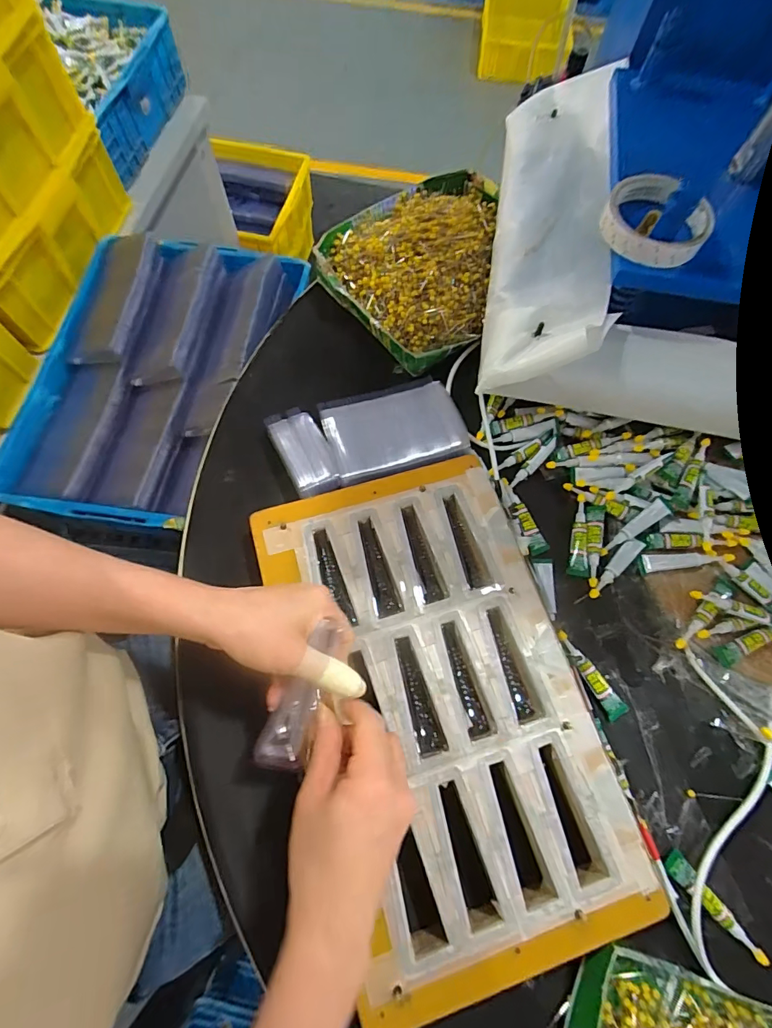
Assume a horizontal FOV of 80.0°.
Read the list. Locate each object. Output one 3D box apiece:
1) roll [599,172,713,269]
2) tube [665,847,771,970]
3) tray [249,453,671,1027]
[{"bbox_3d":[0.228,-0.249,0.390,0.084,0.023,0.081,1,68,-2],"label":"roll"},{"bbox_3d":[0.247,0.297,0.344,0.017,0.011,0.083,-35,74,-15],"label":"tube"},{"bbox_3d":[0.038,0.143,0.381,0.224,0.034,0.376,-17,70,-9],"label":"tray"}]

